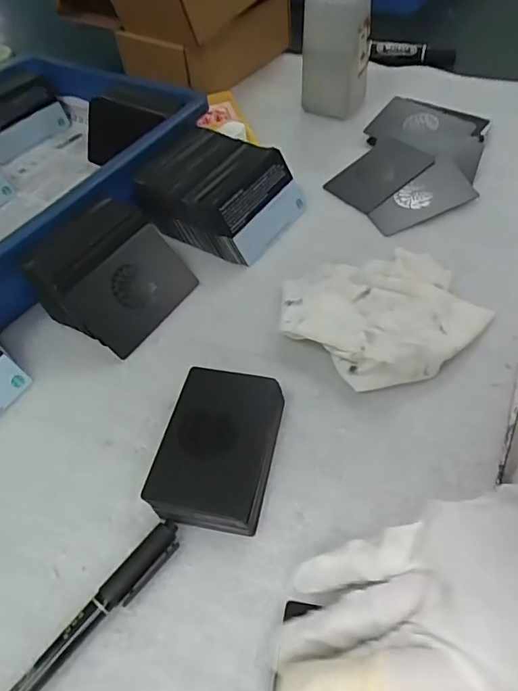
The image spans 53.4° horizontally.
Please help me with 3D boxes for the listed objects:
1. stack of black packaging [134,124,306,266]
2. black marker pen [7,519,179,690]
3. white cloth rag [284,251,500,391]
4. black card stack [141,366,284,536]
[{"bbox_3d":[-0.029,-0.122,0.412,0.106,0.051,0.090,22,56,20],"label":"stack of black packaging"},{"bbox_3d":[-0.088,0.137,0.237,0.015,0.011,0.137,33,60,26],"label":"black marker pen"},{"bbox_3d":[0.081,-0.027,0.344,0.117,0.026,0.111,-33,57,-22],"label":"white cloth rag"},{"bbox_3d":[-0.022,0.057,0.290,0.060,0.021,0.087,8,52,10],"label":"black card stack"}]

